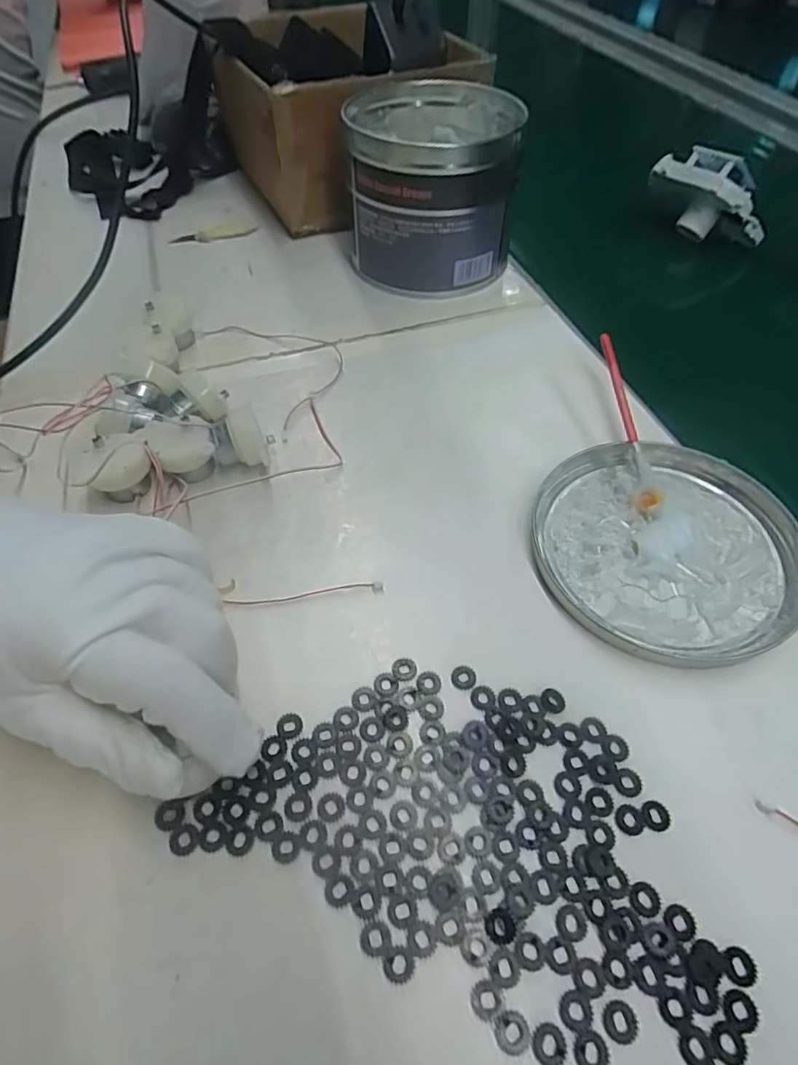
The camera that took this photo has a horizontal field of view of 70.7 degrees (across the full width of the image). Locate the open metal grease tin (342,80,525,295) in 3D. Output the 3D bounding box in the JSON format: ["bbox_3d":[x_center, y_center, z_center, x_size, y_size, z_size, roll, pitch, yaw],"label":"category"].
[{"bbox_3d":[0.025,-0.260,0.430,0.122,0.101,0.129,5,52,2],"label":"open metal grease tin"}]

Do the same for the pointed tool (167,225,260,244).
[{"bbox_3d":[-0.160,-0.257,0.484,0.075,0.008,0.014,-10,53,-9],"label":"pointed tool"}]

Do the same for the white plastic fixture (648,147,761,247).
[{"bbox_3d":[0.264,-0.283,0.482,0.102,0.063,0.045,23,55,15],"label":"white plastic fixture"}]

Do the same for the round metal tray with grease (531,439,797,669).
[{"bbox_3d":[0.136,0.004,0.285,0.127,0.014,0.126,1,52,-1],"label":"round metal tray with grease"}]

